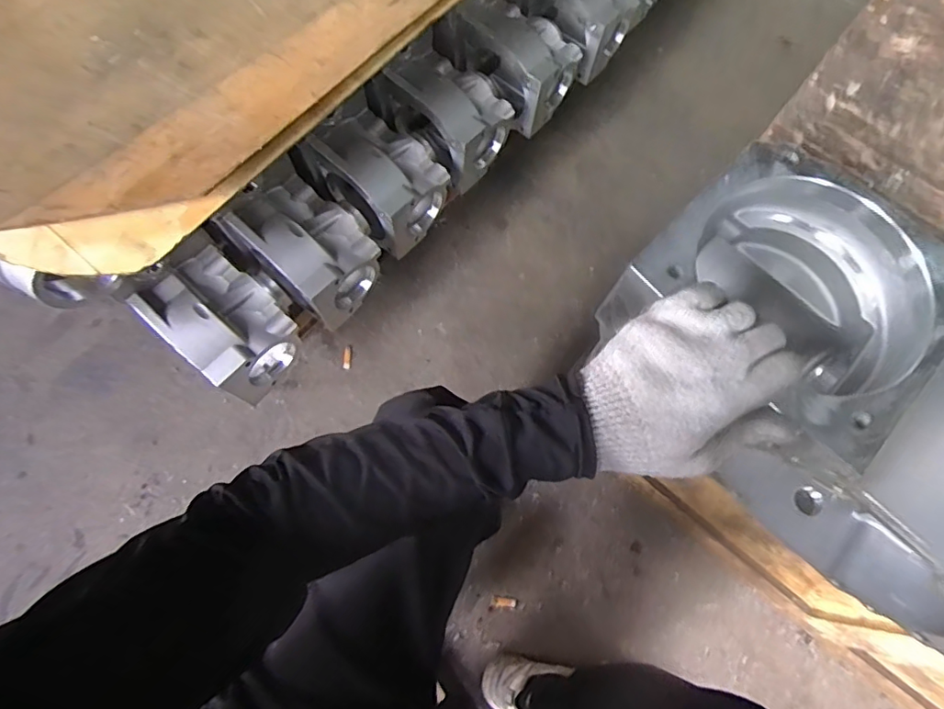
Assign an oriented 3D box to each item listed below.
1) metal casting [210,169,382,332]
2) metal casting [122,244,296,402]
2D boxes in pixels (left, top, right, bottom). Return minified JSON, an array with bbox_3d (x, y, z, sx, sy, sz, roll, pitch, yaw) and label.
[{"bbox_3d":[-0.234,-0.160,0.795,0.181,0.122,0.146,38,75,8],"label":"metal casting"},{"bbox_3d":[-0.342,-0.049,0.758,0.183,0.122,0.138,39,75,8],"label":"metal casting"}]

